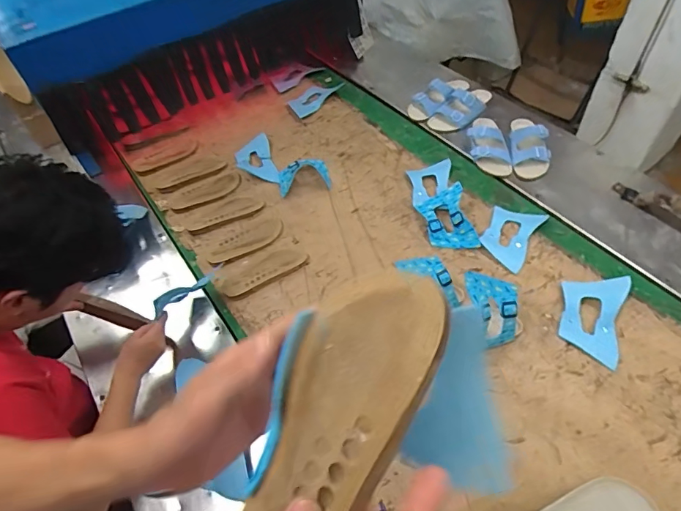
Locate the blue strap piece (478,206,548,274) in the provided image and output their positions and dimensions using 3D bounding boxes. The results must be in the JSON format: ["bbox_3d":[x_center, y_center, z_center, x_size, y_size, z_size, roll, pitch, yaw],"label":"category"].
[{"bbox_3d":[0.408,-0.049,1.071,0.111,0.014,0.182,24,58,23],"label":"blue strap piece"}]

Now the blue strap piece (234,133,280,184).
[{"bbox_3d":[-0.252,-0.270,1.336,0.113,0.019,0.191,-26,66,11],"label":"blue strap piece"}]

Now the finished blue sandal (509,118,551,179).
[{"bbox_3d":[0.525,-0.299,1.232,0.106,0.057,0.192,7,53,12],"label":"finished blue sandal"}]

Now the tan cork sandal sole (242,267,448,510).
[{"bbox_3d":[-0.008,0.099,0.256,0.081,0.017,0.201,31,98,26],"label":"tan cork sandal sole"}]

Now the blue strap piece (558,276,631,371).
[{"bbox_3d":[0.514,0.121,0.905,0.113,0.040,0.189,15,55,17],"label":"blue strap piece"}]

